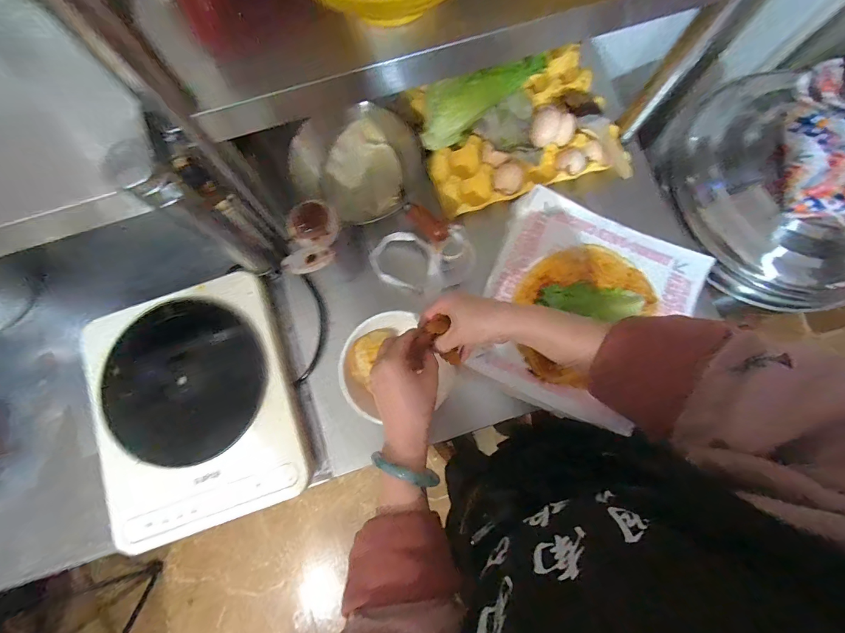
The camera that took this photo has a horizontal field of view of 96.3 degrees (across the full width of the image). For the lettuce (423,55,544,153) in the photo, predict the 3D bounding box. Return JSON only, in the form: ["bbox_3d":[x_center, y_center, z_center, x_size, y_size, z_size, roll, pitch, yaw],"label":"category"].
[{"bbox_3d":[0.075,-0.310,0.533,0.181,0.068,0.063,-33,81,-6],"label":"lettuce"}]

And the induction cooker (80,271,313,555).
[{"bbox_3d":[-0.299,0.115,0.497,0.242,0.038,0.302,-18,80,-4],"label":"induction cooker"}]

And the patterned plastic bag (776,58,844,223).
[{"bbox_3d":[0.623,-0.252,0.572,0.161,0.071,0.244,-1,80,0],"label":"patterned plastic bag"}]

